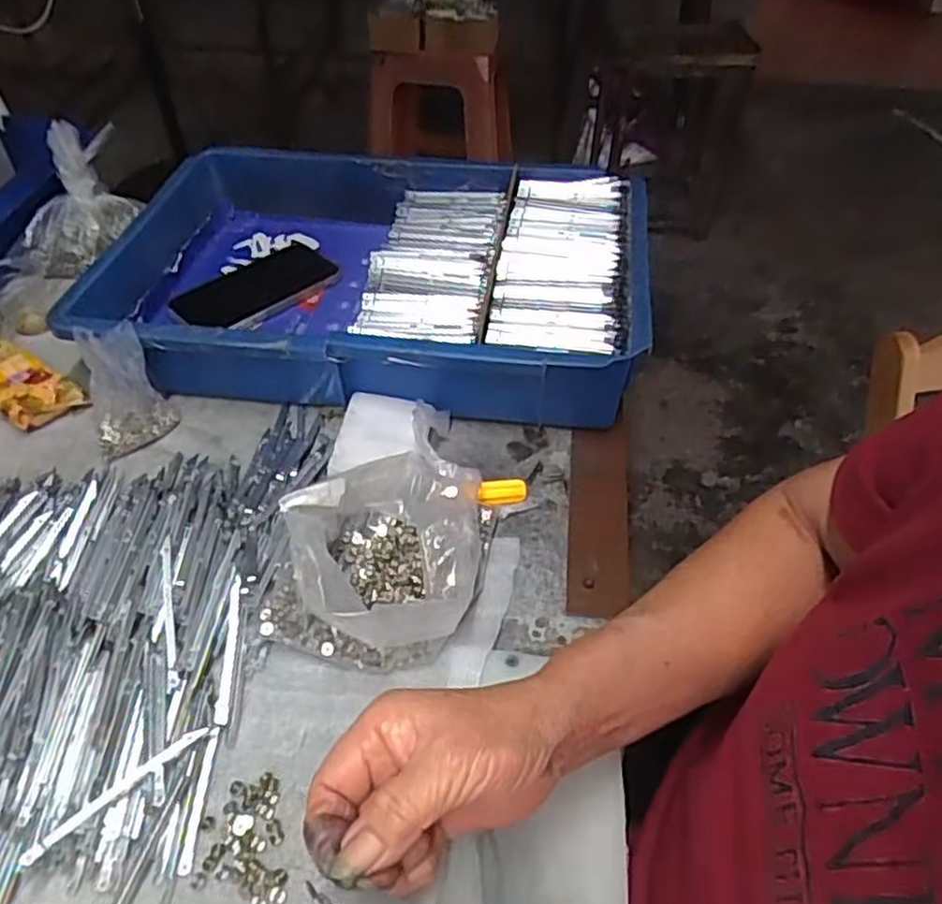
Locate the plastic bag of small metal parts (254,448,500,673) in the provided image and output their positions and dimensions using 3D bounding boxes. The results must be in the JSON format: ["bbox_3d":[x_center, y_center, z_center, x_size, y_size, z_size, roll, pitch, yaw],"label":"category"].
[{"bbox_3d":[-0.054,0.056,0.424,0.117,0.065,0.123,12,47,12],"label":"plastic bag of small metal parts"}]

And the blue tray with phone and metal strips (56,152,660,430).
[{"bbox_3d":[-0.078,-0.147,0.616,0.433,0.096,0.292,6,47,4],"label":"blue tray with phone and metal strips"}]

